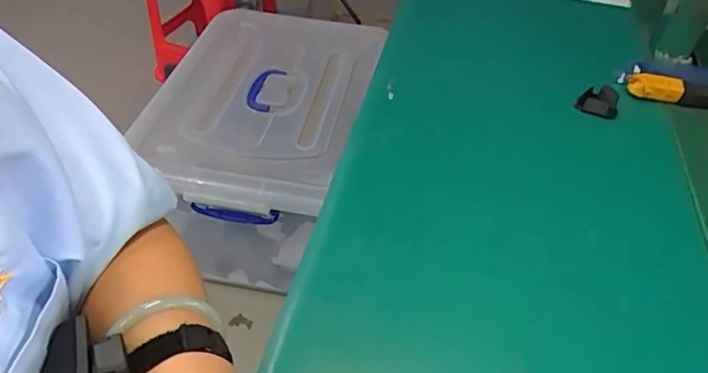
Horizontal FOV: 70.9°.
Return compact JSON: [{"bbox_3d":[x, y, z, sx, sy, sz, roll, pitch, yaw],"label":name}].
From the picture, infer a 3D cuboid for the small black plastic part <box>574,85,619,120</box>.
[{"bbox_3d":[0.252,-0.087,0.509,0.039,0.019,0.029,27,50,20],"label":"small black plastic part"}]

